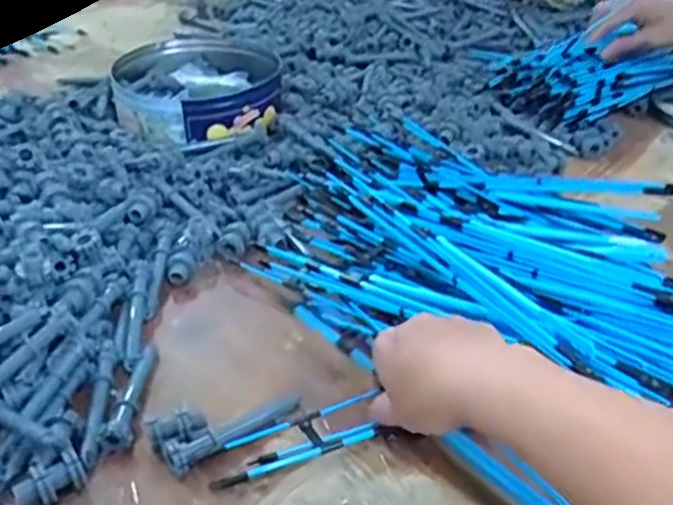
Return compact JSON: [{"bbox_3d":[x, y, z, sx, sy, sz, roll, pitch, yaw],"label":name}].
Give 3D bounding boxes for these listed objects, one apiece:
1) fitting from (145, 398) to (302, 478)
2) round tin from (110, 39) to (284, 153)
[{"bbox_3d":[-0.069,0.106,0.442,0.091,0.022,0.039,-23,42,-30],"label":"fitting"},{"bbox_3d":[-0.158,-0.183,0.806,0.182,0.057,0.213,-1,36,-2],"label":"round tin"}]

